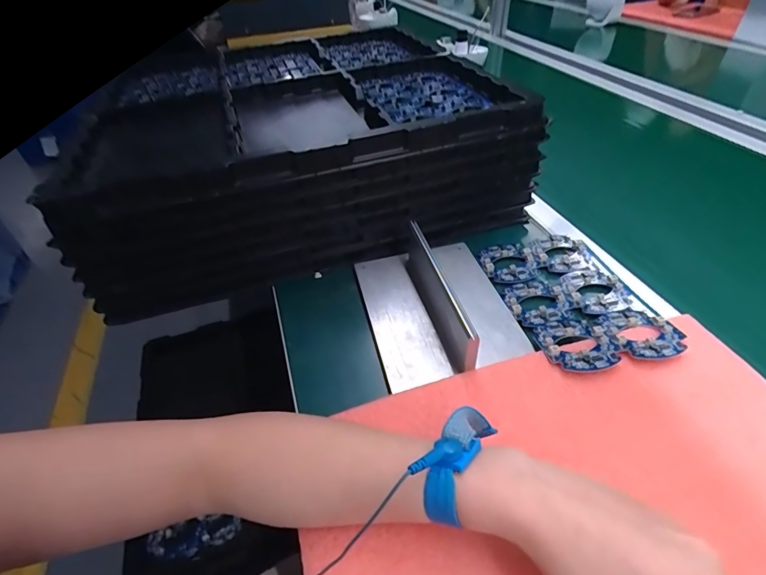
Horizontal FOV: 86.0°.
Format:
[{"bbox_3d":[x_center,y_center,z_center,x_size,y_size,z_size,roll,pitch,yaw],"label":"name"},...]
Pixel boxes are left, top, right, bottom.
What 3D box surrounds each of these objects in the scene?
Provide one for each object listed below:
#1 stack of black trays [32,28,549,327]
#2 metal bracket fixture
[{"bbox_3d":[-0.123,-0.214,0.600,0.515,0.146,0.441,-14,43,-11],"label":"stack of black trays"},{"bbox_3d":[0.054,0.005,0.423,0.142,0.057,0.199,-11,42,-8],"label":"metal bracket fixture"}]

